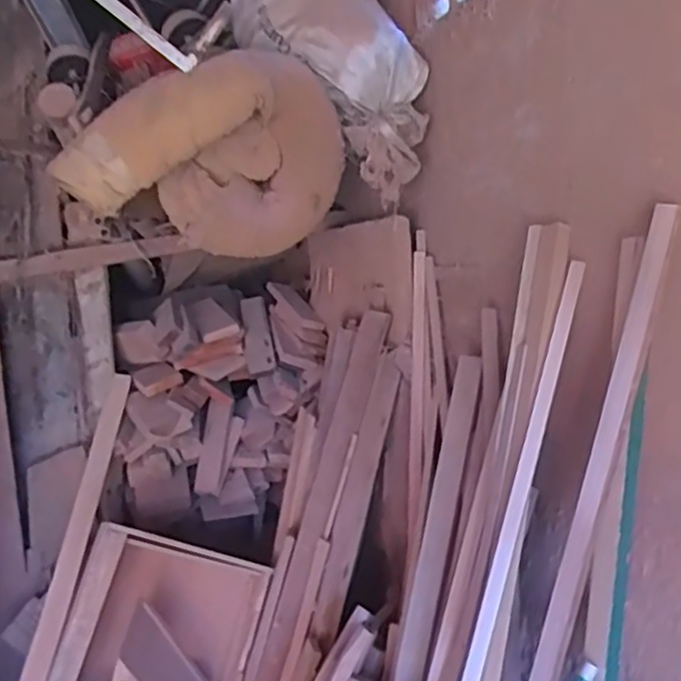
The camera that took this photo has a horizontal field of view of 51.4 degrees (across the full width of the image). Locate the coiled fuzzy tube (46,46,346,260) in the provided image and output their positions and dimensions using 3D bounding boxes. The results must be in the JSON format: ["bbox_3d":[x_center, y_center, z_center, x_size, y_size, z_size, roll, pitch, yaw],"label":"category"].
[{"bbox_3d":[-0.306,-0.378,1.551,0.461,0.355,0.434,3,9,42],"label":"coiled fuzzy tube"}]

